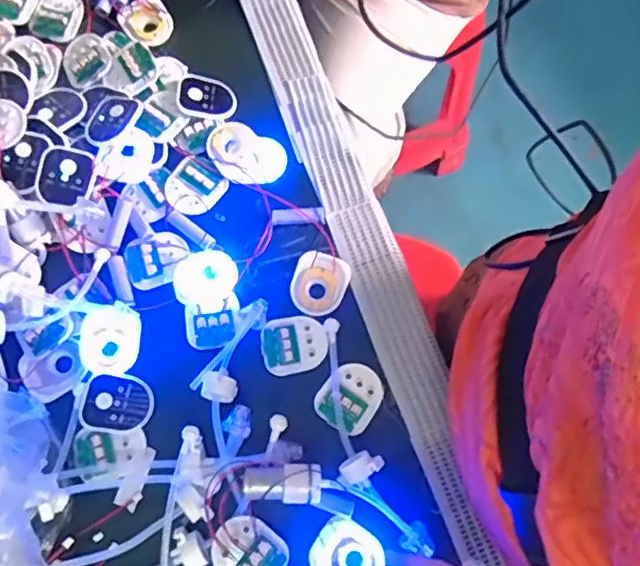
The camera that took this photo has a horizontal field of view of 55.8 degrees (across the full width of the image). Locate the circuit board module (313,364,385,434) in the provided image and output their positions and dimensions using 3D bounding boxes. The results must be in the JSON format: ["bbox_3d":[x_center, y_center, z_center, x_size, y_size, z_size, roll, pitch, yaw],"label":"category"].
[{"bbox_3d":[0.027,0.099,0.525,0.049,0.012,0.059,37,78,11],"label":"circuit board module"}]

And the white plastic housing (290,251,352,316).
[{"bbox_3d":[-0.001,0.000,0.556,0.050,0.008,0.056,18,75,6],"label":"white plastic housing"}]

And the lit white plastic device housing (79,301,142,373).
[{"bbox_3d":[-0.183,0.048,0.530,0.051,0.007,0.056,5,87,-13],"label":"lit white plastic device housing"}]

